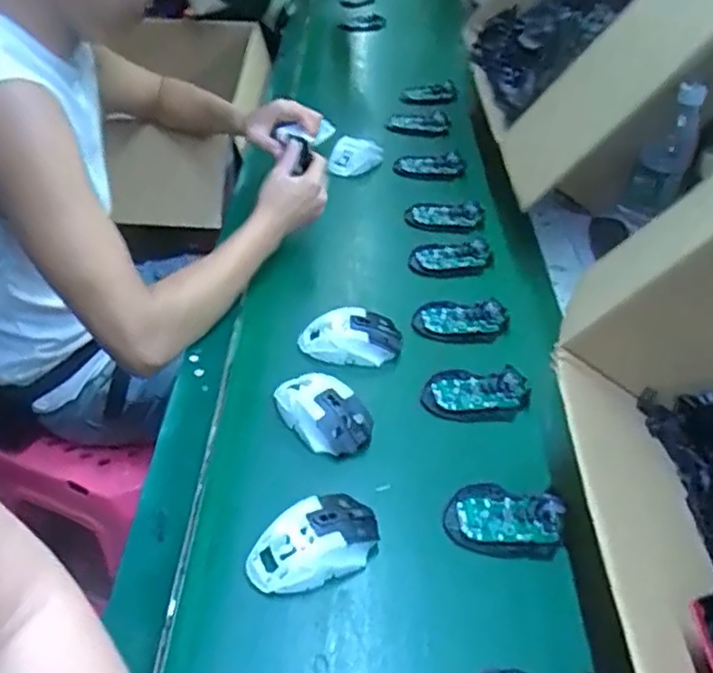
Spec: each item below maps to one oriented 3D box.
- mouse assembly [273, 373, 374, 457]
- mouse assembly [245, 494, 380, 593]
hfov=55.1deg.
[{"bbox_3d":[-0.034,0.078,0.703,0.067,0.044,0.115,-25,48,-29],"label":"mouse assembly"},{"bbox_3d":[-0.035,0.175,0.582,0.113,0.040,0.063,-20,46,-25],"label":"mouse assembly"}]

